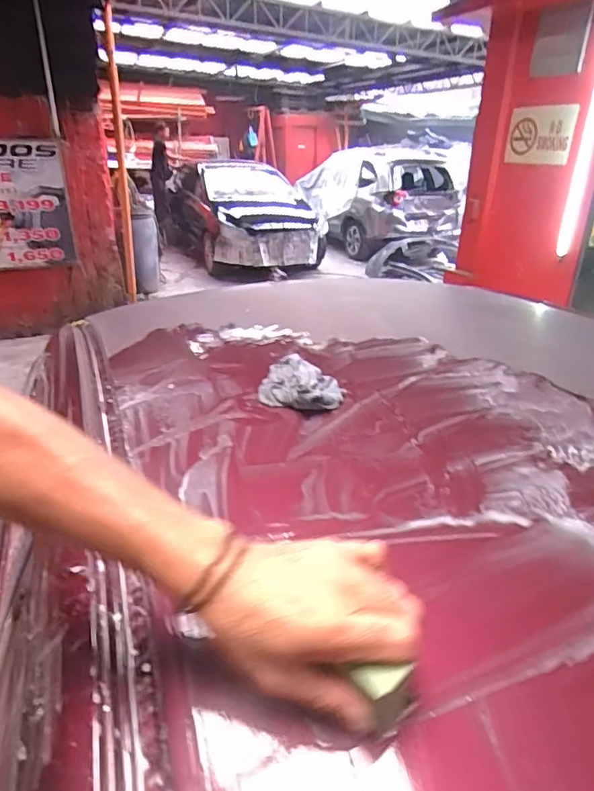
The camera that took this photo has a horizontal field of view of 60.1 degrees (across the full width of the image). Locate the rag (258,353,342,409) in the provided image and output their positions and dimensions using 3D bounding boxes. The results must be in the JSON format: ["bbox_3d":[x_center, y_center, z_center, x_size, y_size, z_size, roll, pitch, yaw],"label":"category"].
[{"bbox_3d":[-0.001,-0.014,0.678,0.122,0.042,0.080,19,31,33],"label":"rag"}]

